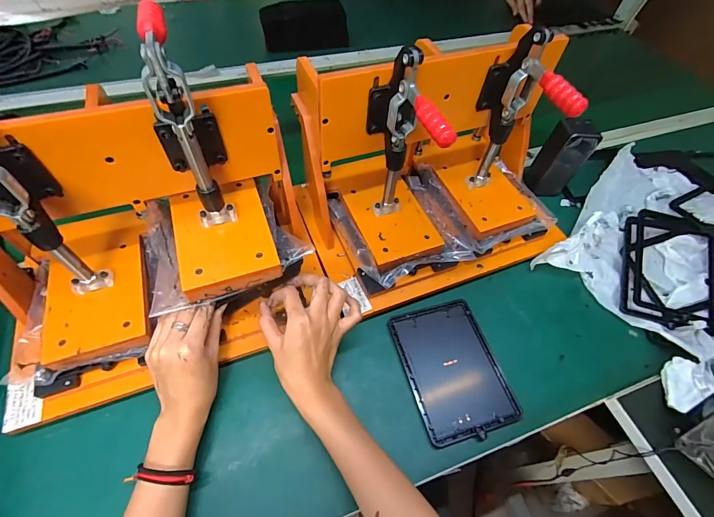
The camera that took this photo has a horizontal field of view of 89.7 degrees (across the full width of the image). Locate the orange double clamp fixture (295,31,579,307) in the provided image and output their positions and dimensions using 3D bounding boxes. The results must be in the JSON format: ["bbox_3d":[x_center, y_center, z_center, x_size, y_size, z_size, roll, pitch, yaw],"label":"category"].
[{"bbox_3d":[0.126,-0.119,0.483,0.378,0.249,0.220,-20,59,-15],"label":"orange double clamp fixture"}]

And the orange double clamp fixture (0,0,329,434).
[{"bbox_3d":[-0.231,-0.029,0.356,0.348,0.279,0.205,-20,62,-14],"label":"orange double clamp fixture"}]

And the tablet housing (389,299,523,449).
[{"bbox_3d":[0.120,0.137,0.460,0.117,0.011,0.162,-11,57,-11],"label":"tablet housing"}]

